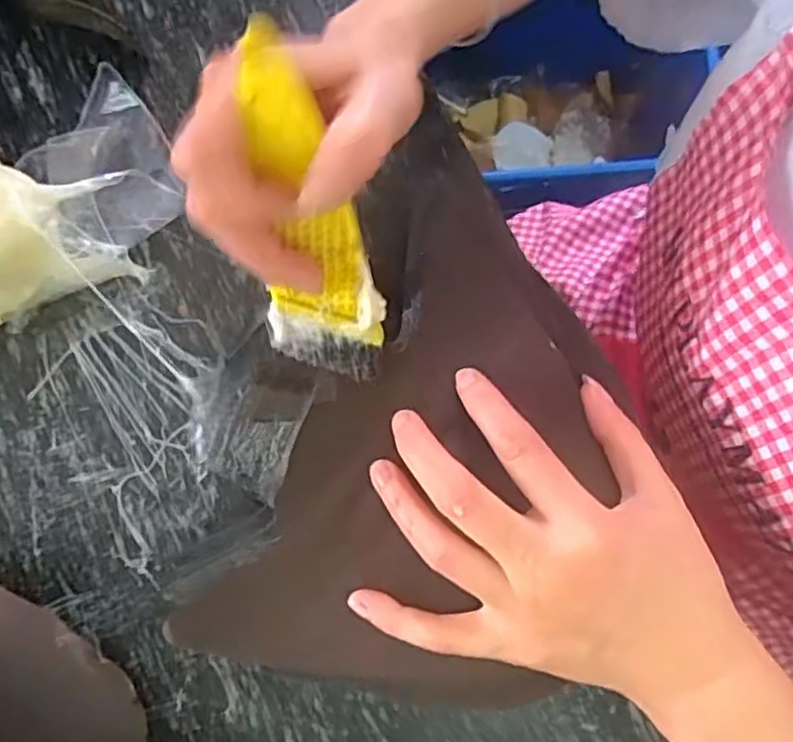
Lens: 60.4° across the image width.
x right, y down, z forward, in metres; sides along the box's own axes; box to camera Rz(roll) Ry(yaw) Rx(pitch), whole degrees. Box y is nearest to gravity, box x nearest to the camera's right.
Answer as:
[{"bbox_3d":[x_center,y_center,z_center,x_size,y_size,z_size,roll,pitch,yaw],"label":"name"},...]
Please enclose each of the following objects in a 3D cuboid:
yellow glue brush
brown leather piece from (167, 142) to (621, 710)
[{"bbox_3d":[-0.031,-0.053,0.248,0.045,0.137,0.016,-7,42,-2],"label":"yellow glue brush"},{"bbox_3d":[0.024,0.037,0.287,0.131,0.010,0.225,29,83,2],"label":"brown leather piece"}]

